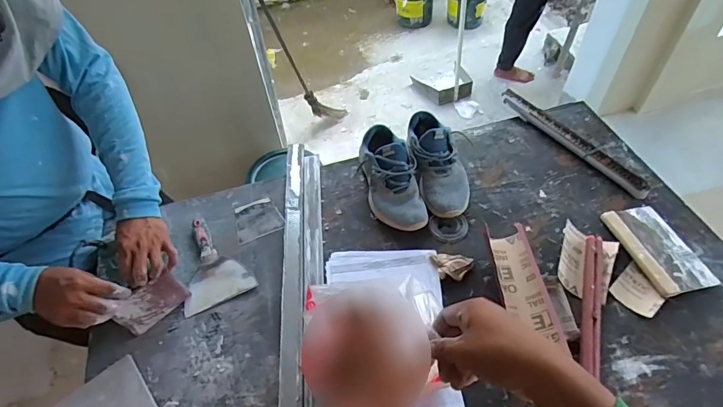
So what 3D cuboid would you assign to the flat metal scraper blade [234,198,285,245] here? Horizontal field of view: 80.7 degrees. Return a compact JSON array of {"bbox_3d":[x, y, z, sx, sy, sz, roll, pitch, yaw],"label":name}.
[{"bbox_3d":[-0.228,0.034,0.939,0.099,0.004,0.100,-20,54,-12],"label":"flat metal scraper blade"}]

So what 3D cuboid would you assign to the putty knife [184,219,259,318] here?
[{"bbox_3d":[-0.310,0.115,0.868,0.136,0.030,0.189,-23,54,-13],"label":"putty knife"}]

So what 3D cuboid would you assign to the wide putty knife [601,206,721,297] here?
[{"bbox_3d":[0.573,0.082,0.824,0.119,0.023,0.197,-13,52,-6],"label":"wide putty knife"}]

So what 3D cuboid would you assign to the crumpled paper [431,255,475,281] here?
[{"bbox_3d":[0.177,0.124,0.827,0.079,0.019,0.049,3,52,7],"label":"crumpled paper"}]

